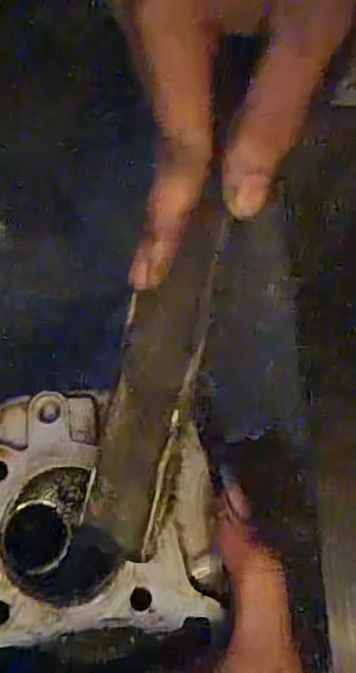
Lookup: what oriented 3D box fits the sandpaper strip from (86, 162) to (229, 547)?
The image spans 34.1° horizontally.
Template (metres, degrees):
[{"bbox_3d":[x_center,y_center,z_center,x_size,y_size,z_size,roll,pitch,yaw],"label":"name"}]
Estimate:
[{"bbox_3d":[-0.008,0.009,0.207,0.027,0.011,0.128,17,90,5],"label":"sandpaper strip"}]

